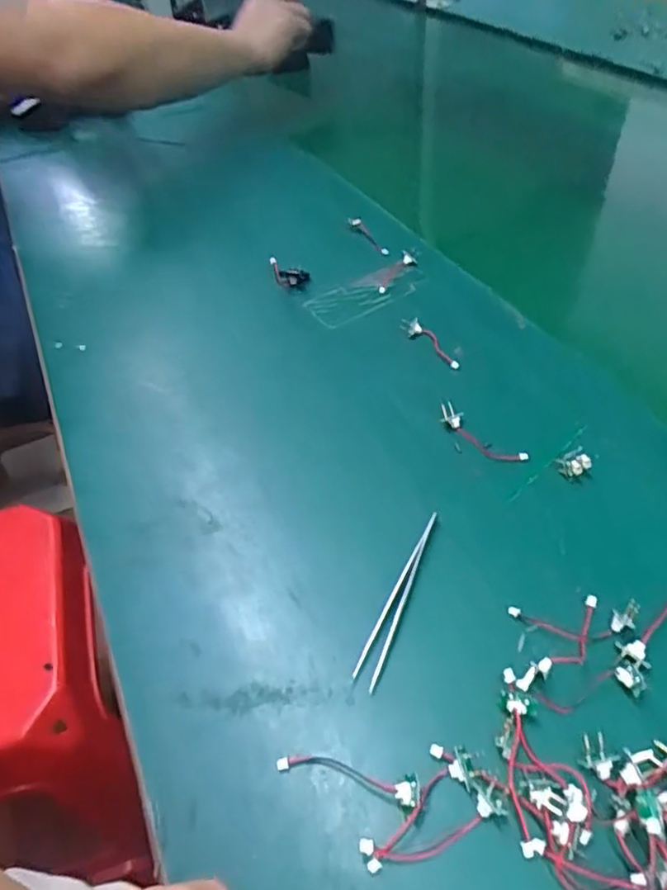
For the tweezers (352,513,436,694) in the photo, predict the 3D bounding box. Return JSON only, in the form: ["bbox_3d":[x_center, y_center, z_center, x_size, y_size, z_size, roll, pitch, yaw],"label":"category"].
[{"bbox_3d":[0.033,0.075,0.315,0.011,0.006,0.103,14,50,18],"label":"tweezers"}]

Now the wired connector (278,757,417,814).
[{"bbox_3d":[0.006,0.138,0.255,0.060,0.009,0.013,7,48,13],"label":"wired connector"}]

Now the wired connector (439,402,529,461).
[{"bbox_3d":[0.093,-0.007,0.388,0.016,0.011,0.061,-38,54,-26],"label":"wired connector"}]

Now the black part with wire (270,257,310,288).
[{"bbox_3d":[-0.035,-0.145,0.506,0.030,0.027,0.019,-4,46,3],"label":"black part with wire"}]

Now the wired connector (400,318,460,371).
[{"bbox_3d":[0.071,-0.076,0.447,0.013,0.007,0.065,-27,50,-19],"label":"wired connector"}]

